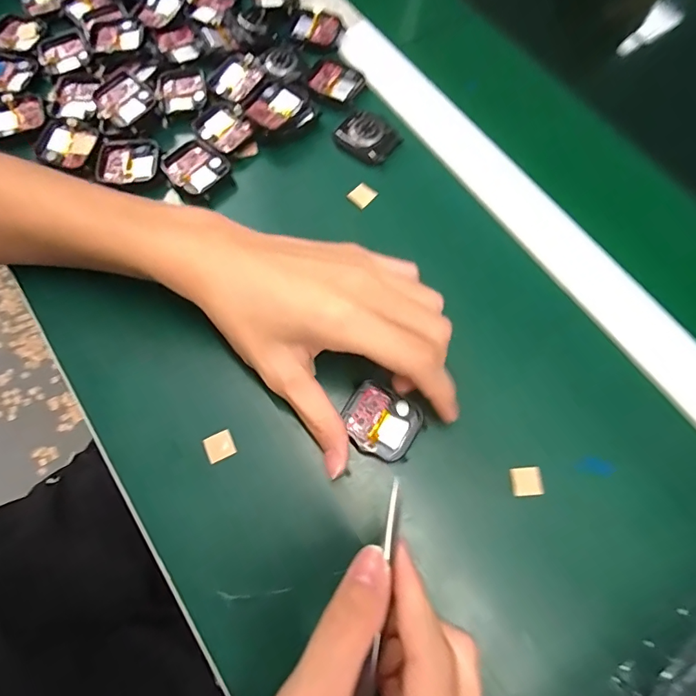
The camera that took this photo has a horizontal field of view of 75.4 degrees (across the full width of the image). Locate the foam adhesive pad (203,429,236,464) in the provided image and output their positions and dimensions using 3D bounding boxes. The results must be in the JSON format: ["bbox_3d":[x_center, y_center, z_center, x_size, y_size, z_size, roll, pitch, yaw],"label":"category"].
[{"bbox_3d":[-0.075,0.057,0.264,0.016,0.004,0.015,-24,72,-10],"label":"foam adhesive pad"}]

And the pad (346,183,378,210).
[{"bbox_3d":[0.011,-0.110,0.324,0.016,0.004,0.017,43,74,14],"label":"pad"}]

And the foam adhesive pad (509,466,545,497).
[{"bbox_3d":[0.103,0.077,0.259,0.019,0.004,0.016,-4,69,-3],"label":"foam adhesive pad"}]

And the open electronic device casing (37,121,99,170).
[{"bbox_3d":[-0.206,-0.148,0.332,0.041,0.011,0.031,18,70,5],"label":"open electronic device casing"}]

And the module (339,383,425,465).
[{"bbox_3d":[0.019,0.043,0.265,0.043,0.012,0.039,31,71,10],"label":"module"}]

